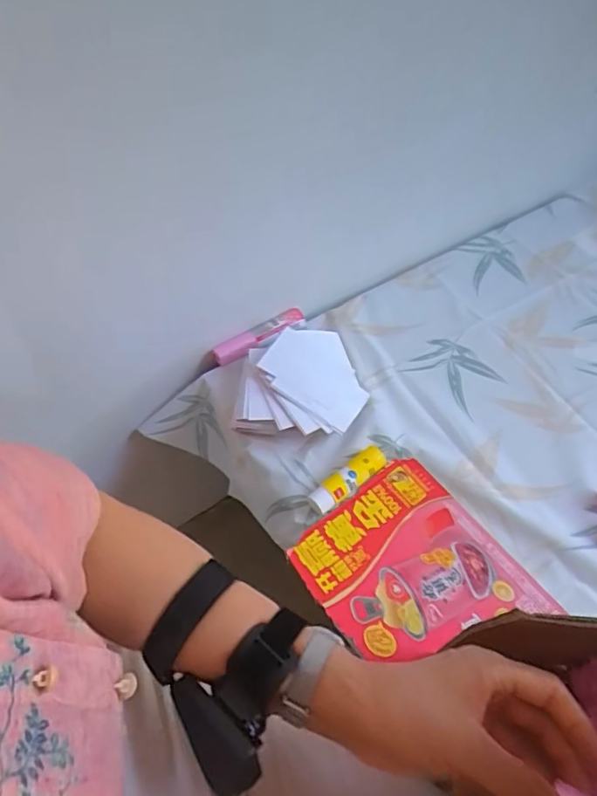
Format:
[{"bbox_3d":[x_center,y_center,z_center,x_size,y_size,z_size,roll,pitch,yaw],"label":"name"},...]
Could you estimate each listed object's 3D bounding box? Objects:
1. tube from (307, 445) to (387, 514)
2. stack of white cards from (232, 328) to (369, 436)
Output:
[{"bbox_3d":[0.061,0.097,0.624,0.110,0.022,0.028,-34,64,-20],"label":"tube"},{"bbox_3d":[0.006,-0.023,0.682,0.159,0.049,0.156,5,58,2],"label":"stack of white cards"}]

